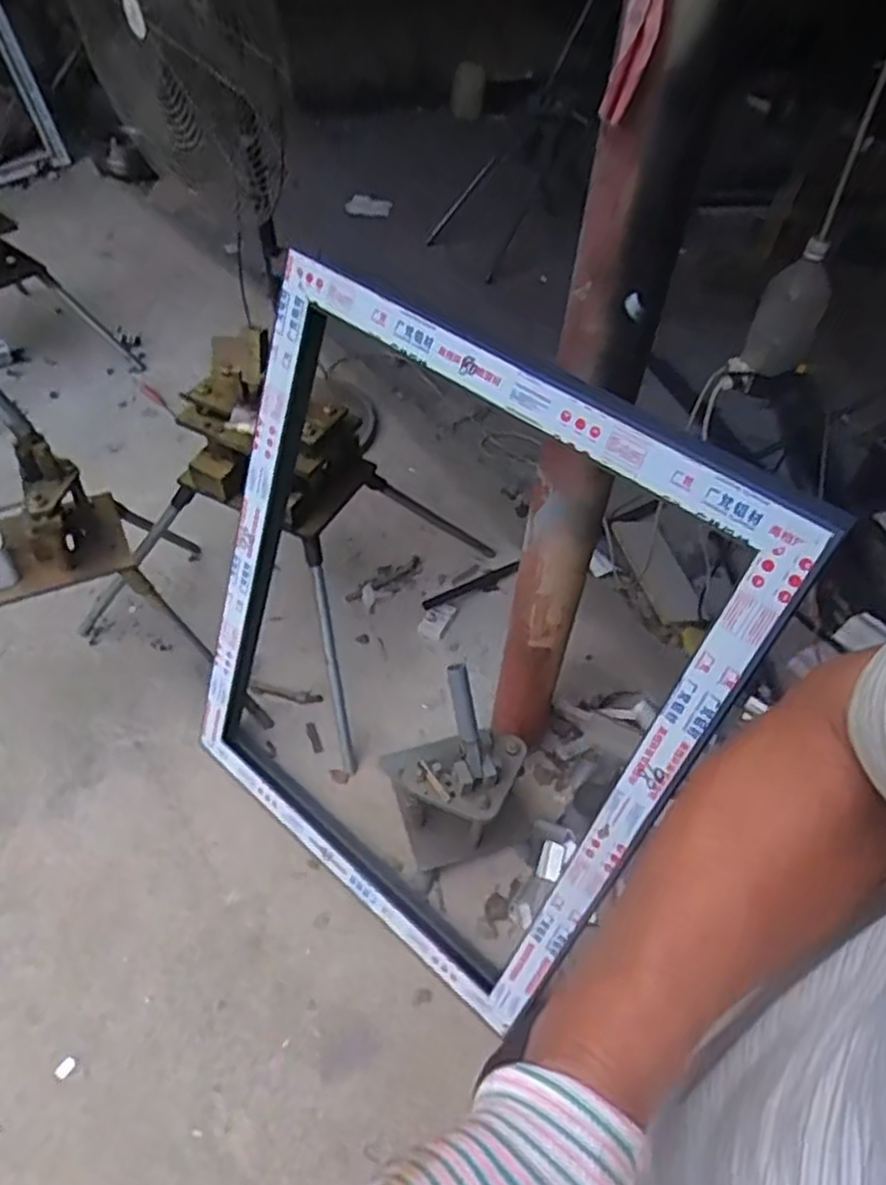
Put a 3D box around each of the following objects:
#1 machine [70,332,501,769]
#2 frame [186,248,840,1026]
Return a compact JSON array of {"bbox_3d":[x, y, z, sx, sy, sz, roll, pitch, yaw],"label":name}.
[{"bbox_3d":[-0.372,-0.185,1.645,0.667,0.651,0.742,24,50,14],"label":"machine"},{"bbox_3d":[-0.043,0.111,1.168,0.807,0.983,0.056,35,33,22],"label":"frame"}]

